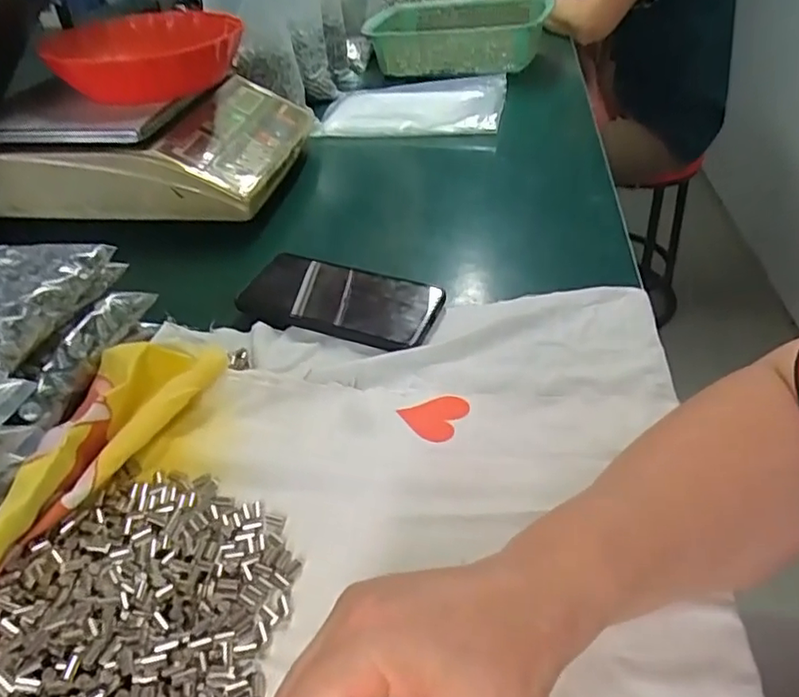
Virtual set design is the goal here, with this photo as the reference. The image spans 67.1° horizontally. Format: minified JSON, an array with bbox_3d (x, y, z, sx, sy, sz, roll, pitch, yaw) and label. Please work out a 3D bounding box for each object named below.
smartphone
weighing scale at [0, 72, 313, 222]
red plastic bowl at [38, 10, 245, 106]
[{"bbox_3d":[-0.050,-0.040,0.494,0.160,0.014,0.079,15,43,20],"label":"smartphone"},{"bbox_3d":[-0.293,-0.250,0.706,0.309,0.094,0.309,2,40,6],"label":"weighing scale"},{"bbox_3d":[-0.284,-0.323,0.686,0.202,0.074,0.202,-8,40,-6],"label":"red plastic bowl"}]

